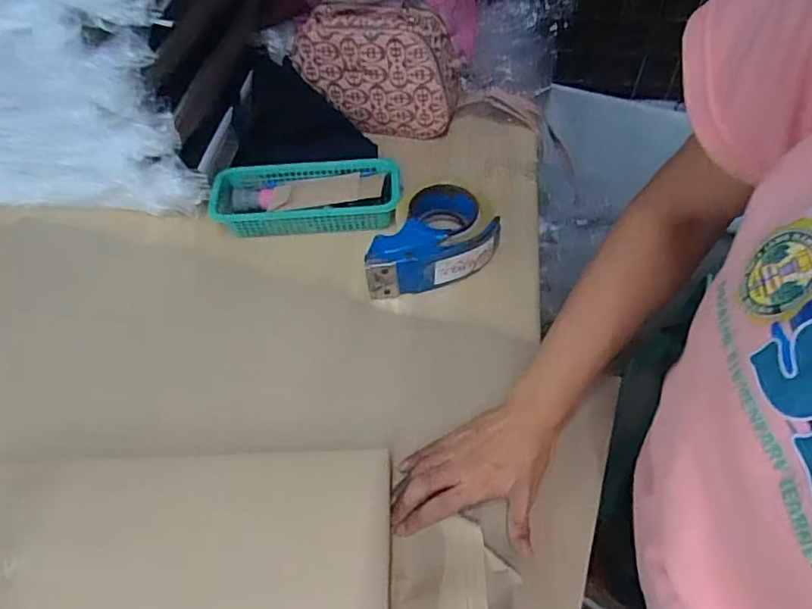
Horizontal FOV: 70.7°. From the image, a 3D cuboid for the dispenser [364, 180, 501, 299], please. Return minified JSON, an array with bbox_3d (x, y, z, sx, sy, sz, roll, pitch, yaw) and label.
[{"bbox_3d":[0.030,-0.083,0.661,0.170,0.072,0.124,-12,55,-5],"label":"dispenser"}]

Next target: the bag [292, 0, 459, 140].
[{"bbox_3d":[-0.035,-0.310,0.761,0.206,0.141,0.087,6,55,7],"label":"bag"}]

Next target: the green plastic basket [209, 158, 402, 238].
[{"bbox_3d":[-0.121,-0.129,0.703,0.229,0.053,0.095,-5,54,-1],"label":"green plastic basket"}]

